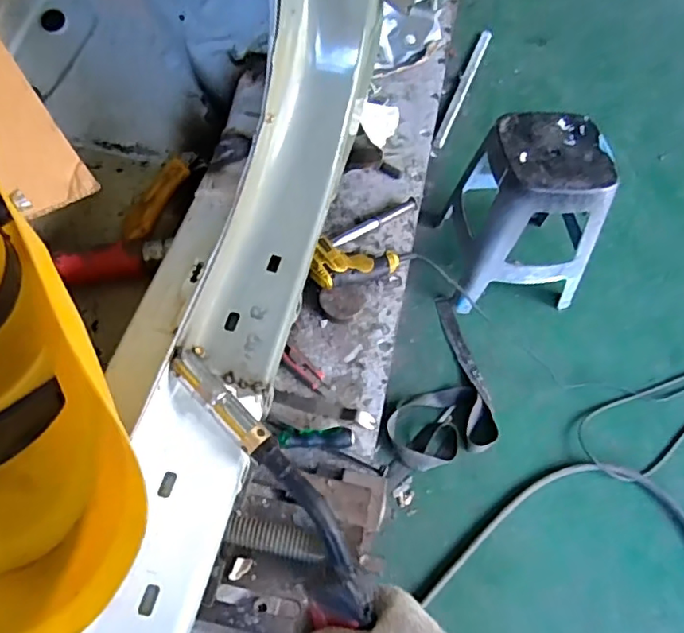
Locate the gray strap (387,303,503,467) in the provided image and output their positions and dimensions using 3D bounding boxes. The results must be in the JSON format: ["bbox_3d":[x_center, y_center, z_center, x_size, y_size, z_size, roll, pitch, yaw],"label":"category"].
[{"bbox_3d":[0.312,0.189,1.616,0.264,0.047,0.516,23,58,7],"label":"gray strap"}]

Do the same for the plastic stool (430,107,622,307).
[{"bbox_3d":[0.510,-0.294,1.641,0.337,0.417,0.351,-2,58,-8],"label":"plastic stool"}]

